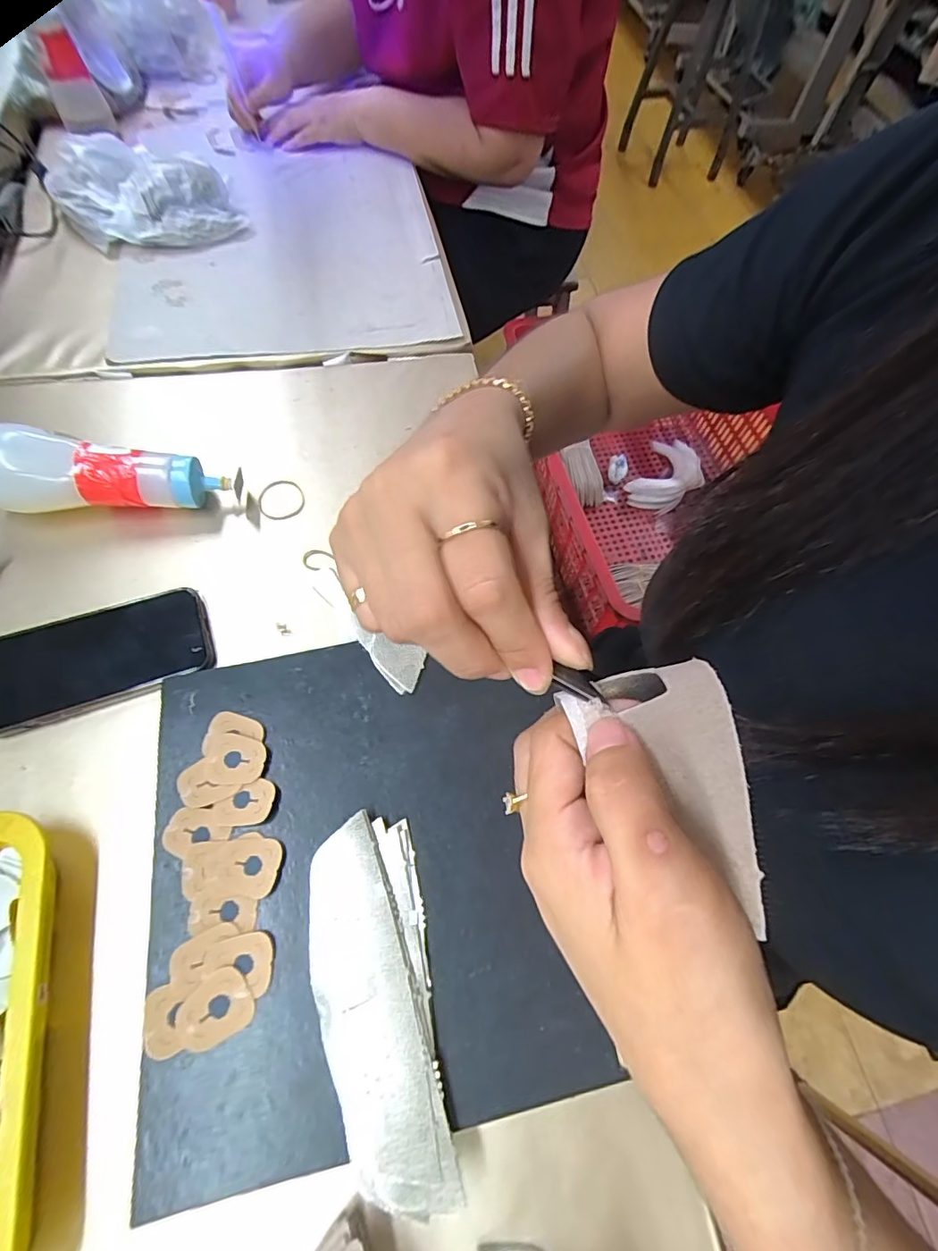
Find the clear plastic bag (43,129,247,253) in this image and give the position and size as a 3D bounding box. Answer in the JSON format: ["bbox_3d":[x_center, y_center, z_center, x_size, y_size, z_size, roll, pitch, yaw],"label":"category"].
[{"bbox_3d":[-0.396,-0.529,0.610,0.187,0.067,0.142,-27,68,-16],"label":"clear plastic bag"}]

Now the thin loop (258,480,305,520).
[{"bbox_3d":[-0.181,-0.121,0.486,0.044,0.004,0.045,1,68,-1],"label":"thin loop"}]

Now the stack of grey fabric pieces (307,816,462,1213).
[{"bbox_3d":[-0.055,0.215,0.296,0.066,0.016,0.187,-8,65,-8],"label":"stack of grey fabric pieces"}]

